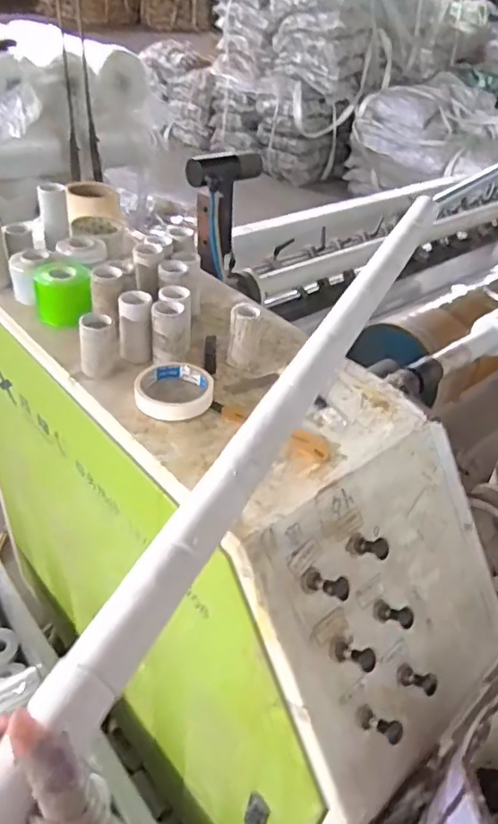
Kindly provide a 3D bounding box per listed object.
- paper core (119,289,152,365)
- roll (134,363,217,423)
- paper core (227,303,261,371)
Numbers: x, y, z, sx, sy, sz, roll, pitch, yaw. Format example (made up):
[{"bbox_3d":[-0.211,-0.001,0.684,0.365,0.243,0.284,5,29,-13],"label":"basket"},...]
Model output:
[{"bbox_3d":[-0.141,-0.106,0.713,0.043,0.083,0.033,-6,40,-8],"label":"paper core"},{"bbox_3d":[-0.088,-0.026,0.676,0.090,0.019,0.092,0,39,0],"label":"roll"},{"bbox_3d":[-0.007,-0.098,0.730,0.039,0.076,0.040,0,39,0],"label":"paper core"}]

